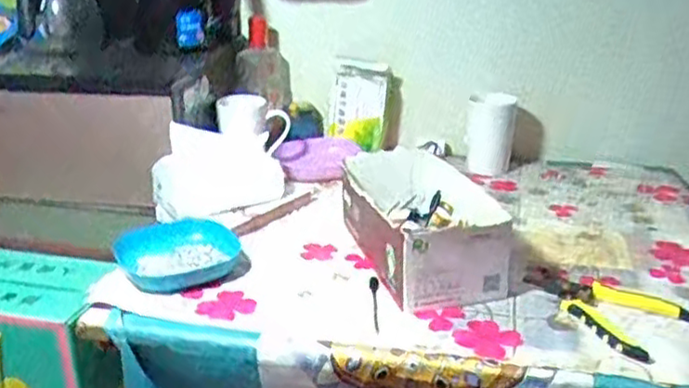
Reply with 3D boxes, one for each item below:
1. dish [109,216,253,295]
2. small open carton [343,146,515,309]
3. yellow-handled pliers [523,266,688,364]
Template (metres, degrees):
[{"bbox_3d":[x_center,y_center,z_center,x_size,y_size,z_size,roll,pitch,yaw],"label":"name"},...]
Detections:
[{"bbox_3d":[-0.195,0.071,0.847,0.149,0.034,0.112,-7,23,-17],"label":"dish"},{"bbox_3d":[0.096,0.036,0.872,0.154,0.104,0.272,-7,23,-16],"label":"small open carton"},{"bbox_3d":[0.276,0.115,0.760,0.122,0.017,0.166,-18,28,-37],"label":"yellow-handled pliers"}]

